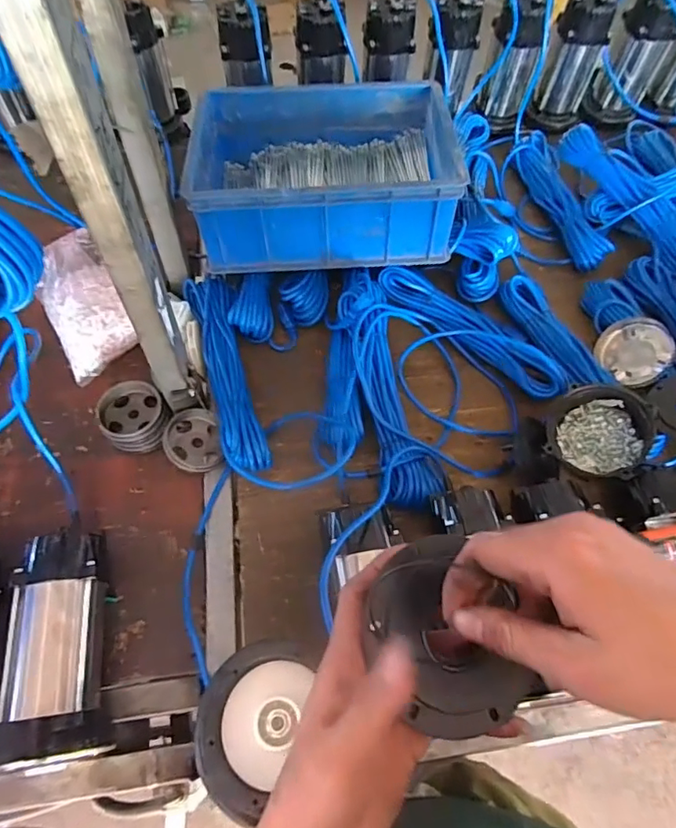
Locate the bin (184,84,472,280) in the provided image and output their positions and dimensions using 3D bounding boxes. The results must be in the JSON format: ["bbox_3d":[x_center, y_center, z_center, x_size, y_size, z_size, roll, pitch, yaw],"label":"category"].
[{"bbox_3d":[-0.027,-0.395,0.857,0.391,0.170,0.315,-5,61,-5],"label":"bin"}]

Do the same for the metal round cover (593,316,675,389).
[{"bbox_3d":[0.463,-0.099,0.808,0.020,0.101,0.110,-1,44,-38],"label":"metal round cover"}]

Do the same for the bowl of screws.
[{"bbox_3d":[0.357,0.023,0.704,0.134,0.075,0.117,37,66,17],"label":"bowl of screws"}]

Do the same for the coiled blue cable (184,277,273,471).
[{"bbox_3d":[-0.164,-0.075,0.753,0.065,0.046,0.351,-14,62,-10],"label":"coiled blue cable"}]

